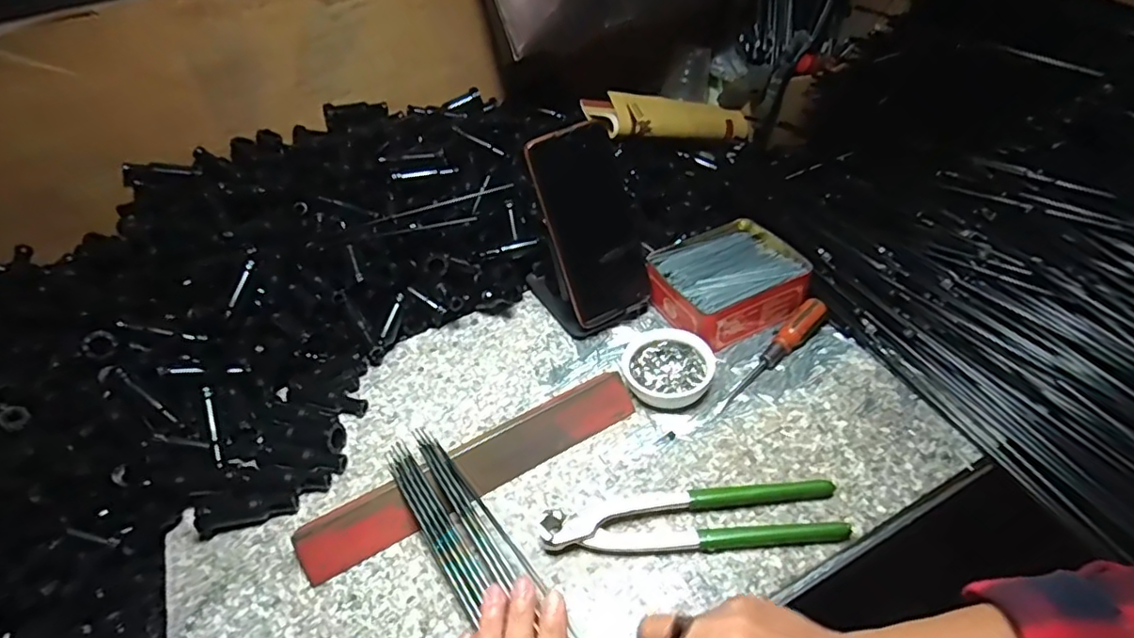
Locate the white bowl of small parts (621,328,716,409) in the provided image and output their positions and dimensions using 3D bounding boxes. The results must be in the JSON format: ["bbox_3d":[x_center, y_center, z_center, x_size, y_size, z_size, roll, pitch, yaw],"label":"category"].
[{"bbox_3d":[0.083,0.041,0.491,0.071,0.024,0.072,-4,43,4],"label":"white bowl of small parts"}]

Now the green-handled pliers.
[{"bbox_3d":[0.082,0.130,0.398,0.194,0.017,0.047,-6,43,2],"label":"green-handled pliers"}]

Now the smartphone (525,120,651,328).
[{"bbox_3d":[0.025,-0.082,0.518,0.085,0.164,0.010,-28,21,-24],"label":"smartphone"}]

